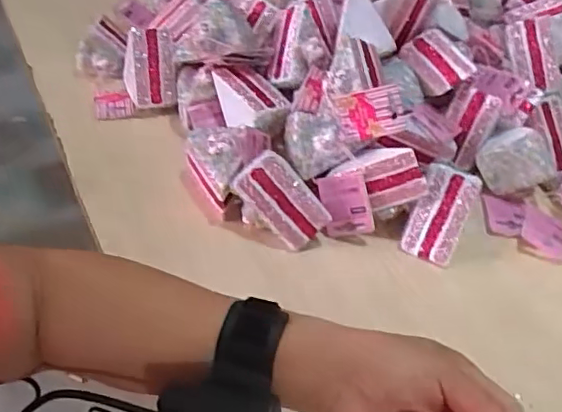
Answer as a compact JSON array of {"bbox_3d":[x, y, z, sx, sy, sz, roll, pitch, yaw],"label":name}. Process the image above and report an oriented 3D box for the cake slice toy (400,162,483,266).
[{"bbox_3d":[0.151,0.008,0.559,0.051,0.065,0.066,22,46,16],"label":"cake slice toy"}]

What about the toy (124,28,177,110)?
[{"bbox_3d":[-0.144,-0.152,0.639,0.052,0.079,0.044,-13,47,-19],"label":"toy"}]

